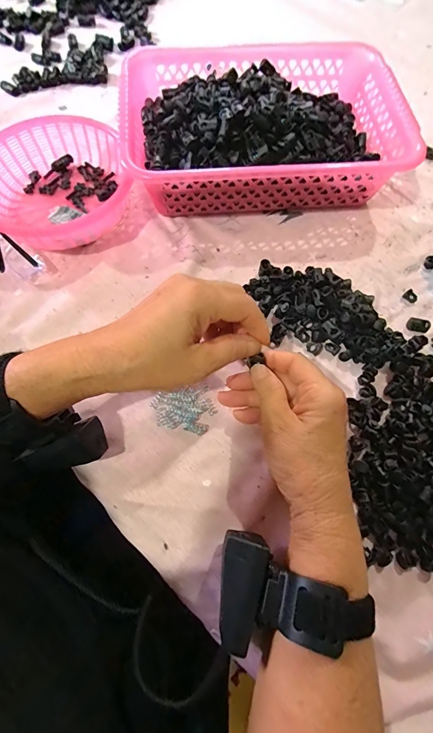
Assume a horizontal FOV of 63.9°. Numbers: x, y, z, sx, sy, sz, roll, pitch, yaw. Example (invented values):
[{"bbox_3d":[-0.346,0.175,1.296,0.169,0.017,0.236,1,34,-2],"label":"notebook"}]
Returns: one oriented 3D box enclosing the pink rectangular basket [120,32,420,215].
[{"bbox_3d":[0.053,-0.276,0.408,0.299,0.081,0.209,-4,68,-3],"label":"pink rectangular basket"}]

